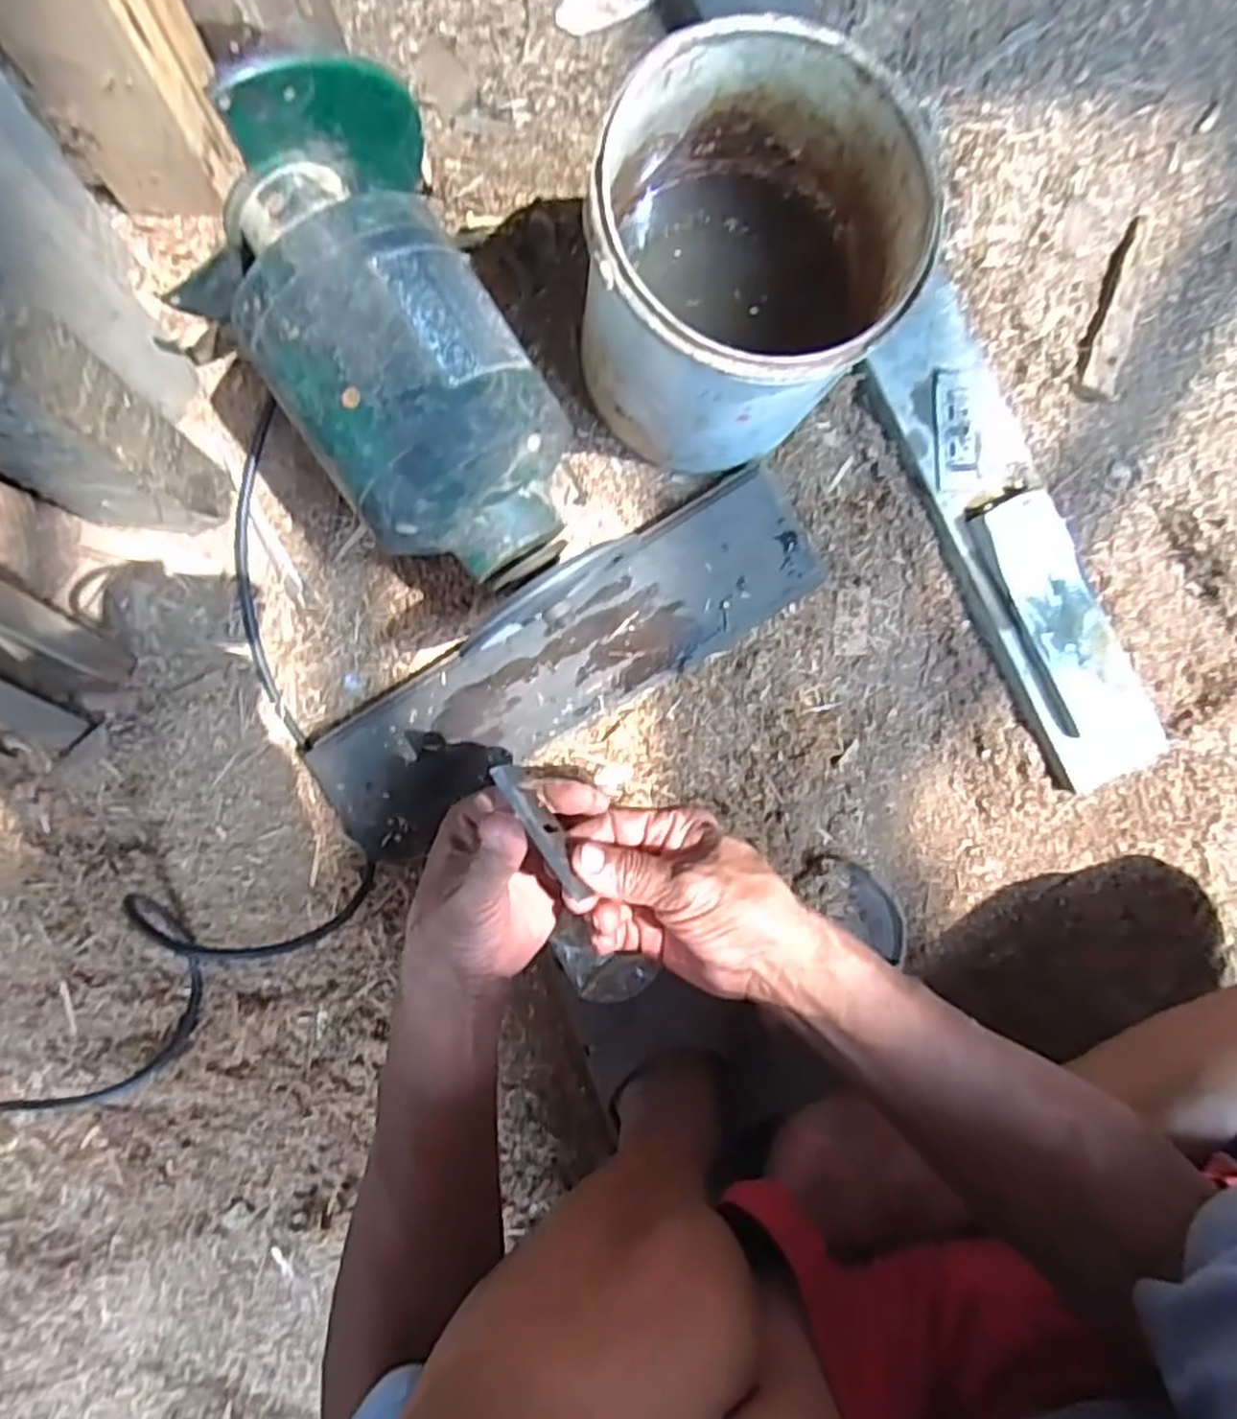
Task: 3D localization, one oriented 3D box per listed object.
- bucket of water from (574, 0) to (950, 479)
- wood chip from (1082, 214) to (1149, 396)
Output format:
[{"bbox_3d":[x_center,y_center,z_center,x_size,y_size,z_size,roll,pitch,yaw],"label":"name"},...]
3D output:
[{"bbox_3d":[0.072,-0.258,0.473,0.172,0.186,0.175,0,91,-1],"label":"bucket of water"},{"bbox_3d":[0.386,-0.308,0.580,0.030,0.018,0.150,20,89,-2],"label":"wood chip"}]

